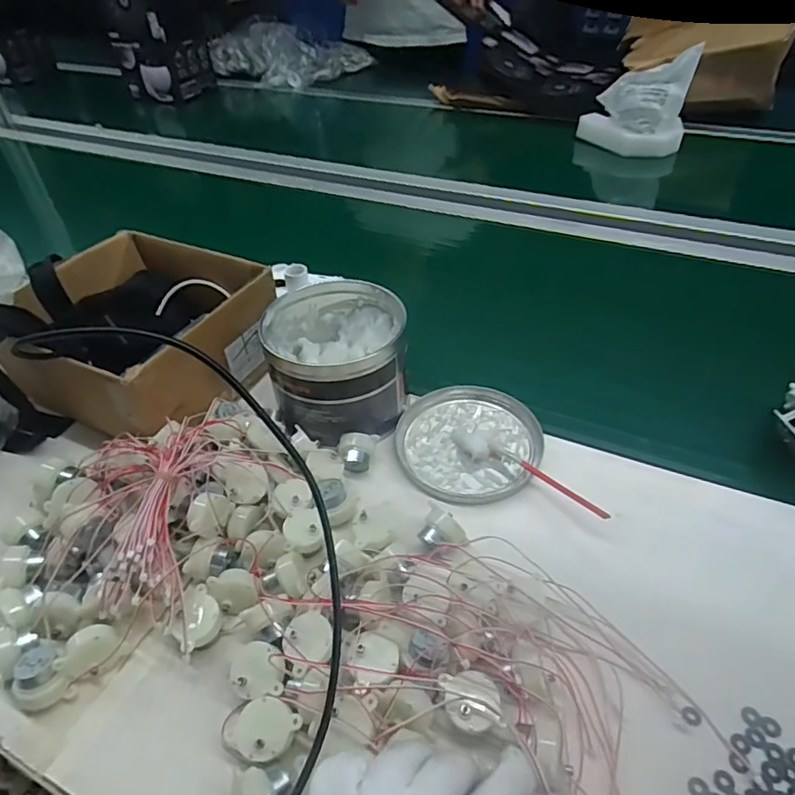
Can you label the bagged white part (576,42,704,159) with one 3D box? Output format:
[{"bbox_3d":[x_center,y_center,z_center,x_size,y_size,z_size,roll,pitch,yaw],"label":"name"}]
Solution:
[{"bbox_3d":[0.422,-0.519,0.963,0.174,0.139,0.124,14,46,17],"label":"bagged white part"}]

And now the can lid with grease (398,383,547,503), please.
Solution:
[{"bbox_3d":[0.064,0.036,0.502,0.126,0.016,0.132,-2,45,2],"label":"can lid with grease"}]

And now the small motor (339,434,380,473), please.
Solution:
[{"bbox_3d":[-0.034,0.050,0.479,0.033,0.025,0.030,-1,45,3],"label":"small motor"}]

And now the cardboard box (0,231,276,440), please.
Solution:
[{"bbox_3d":[-0.249,-0.056,0.542,0.217,0.110,0.207,20,49,22],"label":"cardboard box"}]

